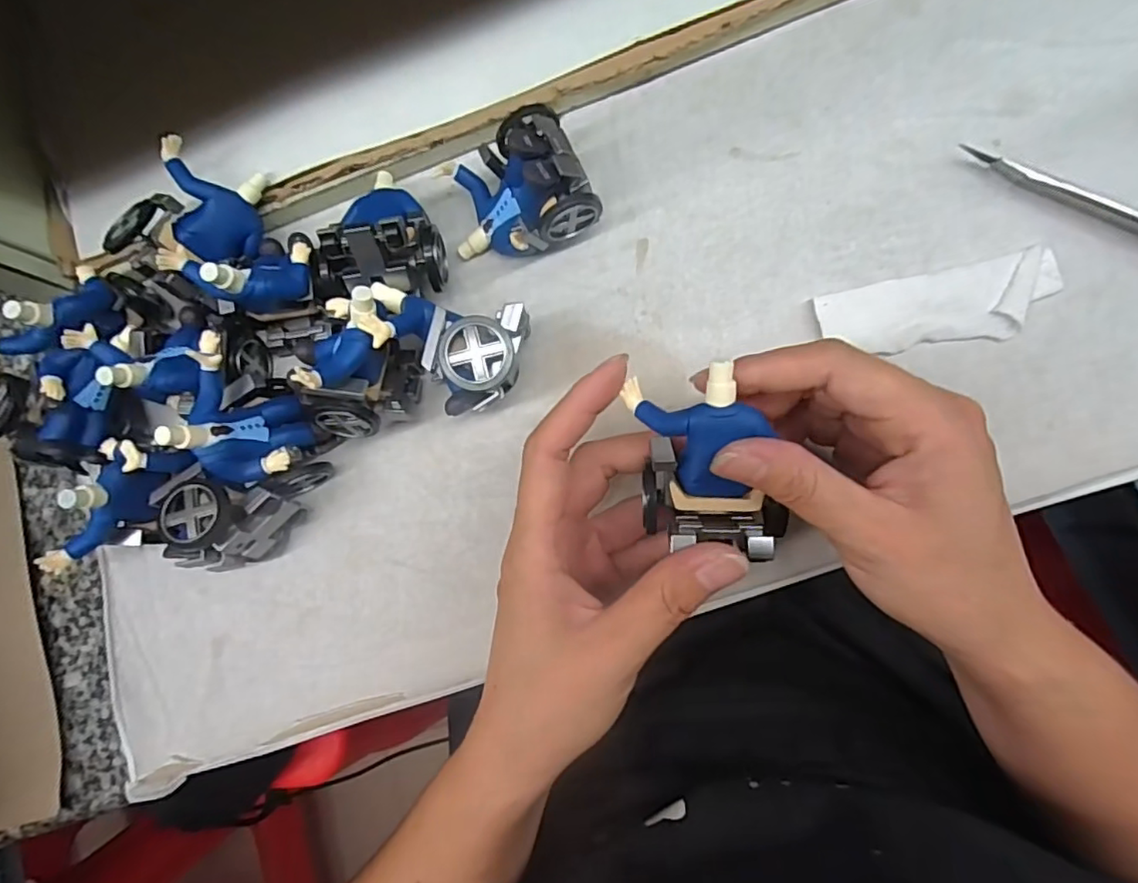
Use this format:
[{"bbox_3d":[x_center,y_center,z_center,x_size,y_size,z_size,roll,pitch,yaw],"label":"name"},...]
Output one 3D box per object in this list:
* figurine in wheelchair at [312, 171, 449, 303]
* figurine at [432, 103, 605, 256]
[{"bbox_3d":[-0.080,-0.090,0.246,0.045,0.046,0.064,-14,84,7],"label":"figurine in wheelchair"},{"bbox_3d":[-0.021,-0.104,0.245,0.063,0.045,0.049,-11,84,7],"label":"figurine"}]

